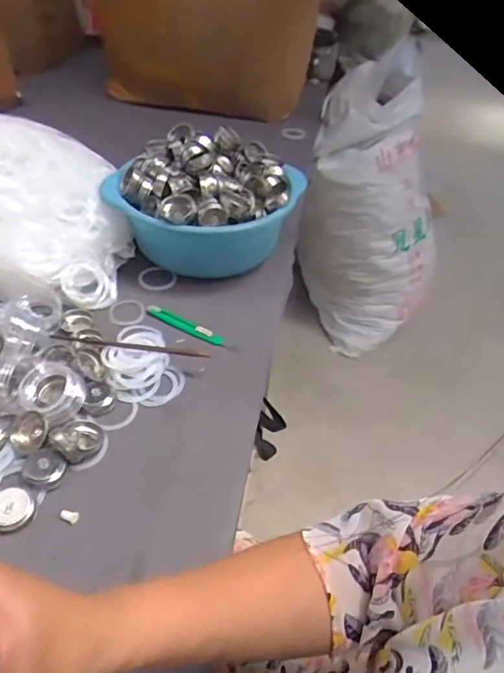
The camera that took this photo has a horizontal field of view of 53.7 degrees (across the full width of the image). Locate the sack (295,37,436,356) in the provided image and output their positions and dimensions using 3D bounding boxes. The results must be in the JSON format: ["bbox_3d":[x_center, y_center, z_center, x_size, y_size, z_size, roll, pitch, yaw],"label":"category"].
[{"bbox_3d":[0.378,-0.350,1.518,0.384,0.747,0.345,22,46,17],"label":"sack"}]

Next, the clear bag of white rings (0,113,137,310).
[{"bbox_3d":[-0.406,-0.217,0.752,0.471,0.156,0.250,19,46,14],"label":"clear bag of white rings"}]

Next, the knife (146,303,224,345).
[{"bbox_3d":[-0.094,-0.020,0.696,0.125,0.008,0.018,25,48,20],"label":"knife"}]

